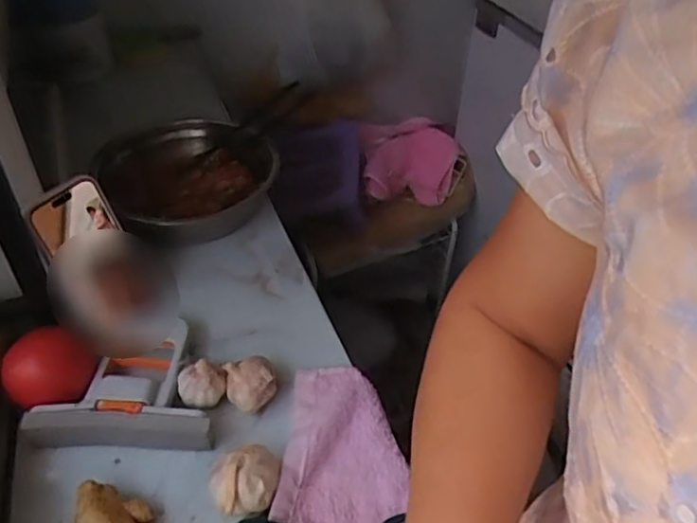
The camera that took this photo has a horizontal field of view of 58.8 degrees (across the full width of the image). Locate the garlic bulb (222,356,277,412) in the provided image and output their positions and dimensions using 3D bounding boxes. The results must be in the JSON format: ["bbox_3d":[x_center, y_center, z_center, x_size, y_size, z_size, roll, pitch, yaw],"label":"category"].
[{"bbox_3d":[-0.084,0.106,0.537,0.044,0.035,0.042,-13,45,-15],"label":"garlic bulb"}]

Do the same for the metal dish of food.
[{"bbox_3d":[-0.183,-0.090,0.717,0.191,0.075,0.171,-24,50,-26],"label":"metal dish of food"}]

